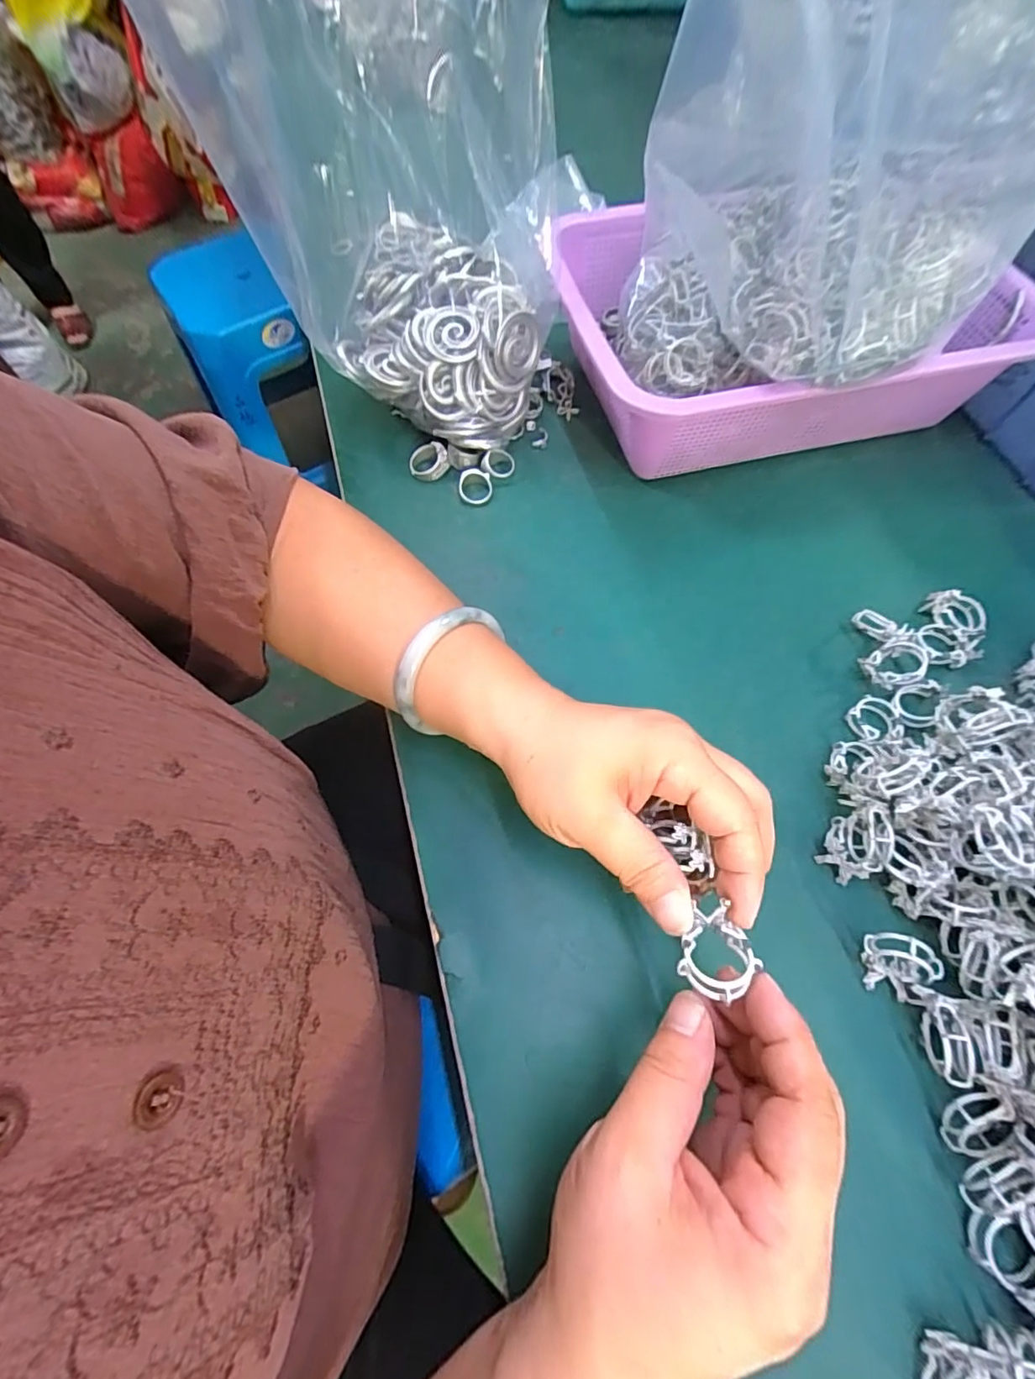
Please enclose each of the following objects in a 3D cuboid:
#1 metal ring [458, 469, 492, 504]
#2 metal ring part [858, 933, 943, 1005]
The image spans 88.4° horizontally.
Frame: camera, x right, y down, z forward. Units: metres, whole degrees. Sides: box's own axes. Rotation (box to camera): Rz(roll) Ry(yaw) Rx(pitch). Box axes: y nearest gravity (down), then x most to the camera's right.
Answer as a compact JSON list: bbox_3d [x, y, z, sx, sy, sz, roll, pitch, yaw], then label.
[{"bbox_3d":[-0.029,-0.140,0.369,0.023,0.004,0.025,1,85,-9],"label":"metal ring"},{"bbox_3d":[0.165,0.121,0.233,0.026,0.029,0.022,18,65,10],"label":"metal ring part"}]

